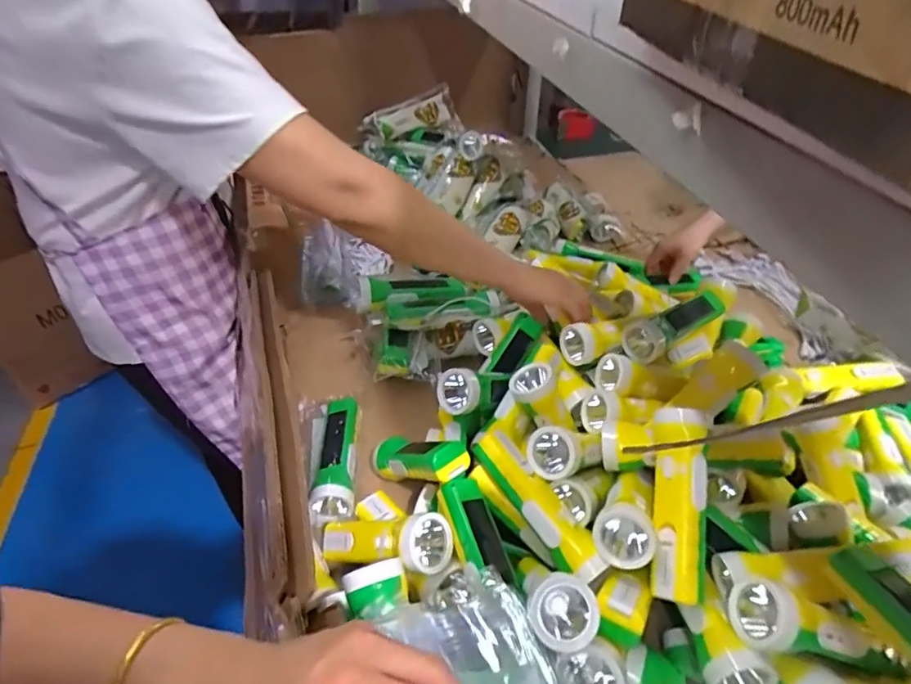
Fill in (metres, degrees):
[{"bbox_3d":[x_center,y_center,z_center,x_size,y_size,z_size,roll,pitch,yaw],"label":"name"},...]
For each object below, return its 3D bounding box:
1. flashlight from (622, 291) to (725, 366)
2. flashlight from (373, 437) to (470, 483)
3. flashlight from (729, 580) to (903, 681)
[{"bbox_3d":[0.285,-0.022,0.678,0.168,0.047,0.054,-28,49,-27],"label":"flashlight"},{"bbox_3d":[-0.047,0.134,0.591,0.046,0.044,0.173,-35,11,-32],"label":"flashlight"},{"bbox_3d":[0.294,0.232,0.411,0.127,0.047,0.052,18,44,0],"label":"flashlight"}]

